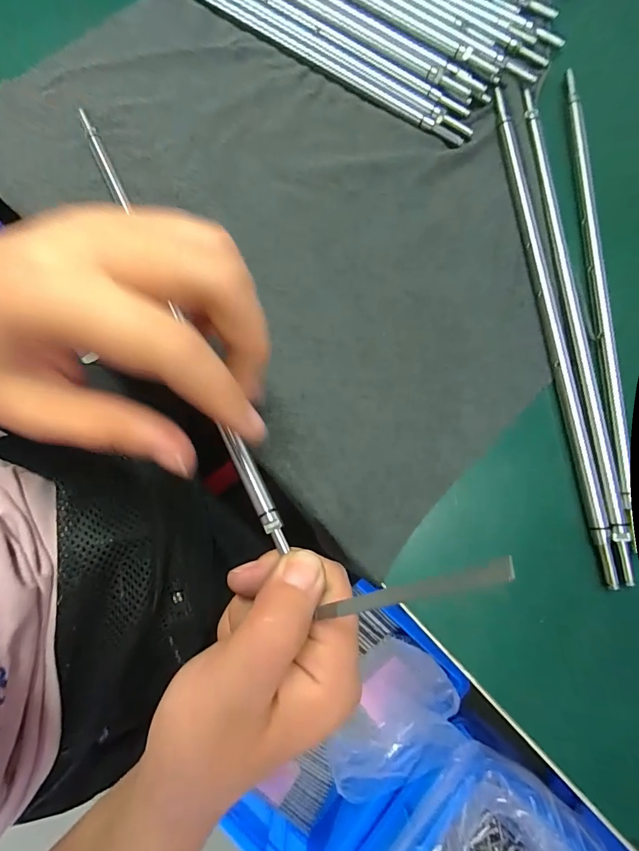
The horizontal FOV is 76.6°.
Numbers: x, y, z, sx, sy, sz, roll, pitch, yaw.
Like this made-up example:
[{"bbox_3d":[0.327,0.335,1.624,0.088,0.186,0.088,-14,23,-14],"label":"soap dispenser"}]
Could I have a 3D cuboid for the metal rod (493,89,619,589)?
[{"bbox_3d":[0.121,-0.060,0.212,0.009,0.009,0.269,-5,79,-2],"label":"metal rod"}]

